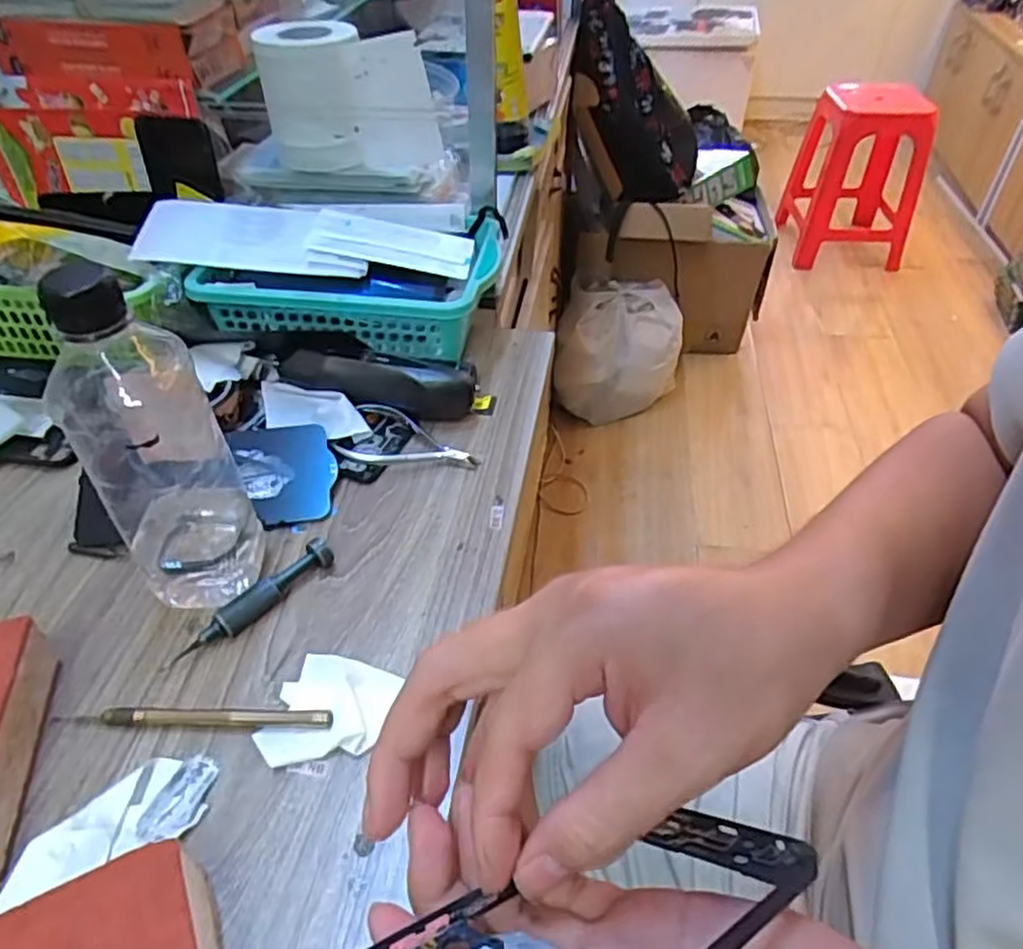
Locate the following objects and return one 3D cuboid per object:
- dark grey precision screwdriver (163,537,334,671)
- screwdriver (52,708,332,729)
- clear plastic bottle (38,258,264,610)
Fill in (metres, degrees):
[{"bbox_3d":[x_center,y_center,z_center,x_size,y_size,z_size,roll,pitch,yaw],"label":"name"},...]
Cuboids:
[{"bbox_3d":[-0.143,0.072,0.401,0.012,0.017,0.099,32,53,30],"label":"dark grey precision screwdriver"},{"bbox_3d":[-0.159,0.121,0.358,0.139,0.006,0.009,1,44,2],"label":"screwdriver"},{"bbox_3d":[-0.180,-0.014,0.363,0.066,0.195,0.058,-22,47,-21],"label":"clear plastic bottle"}]

